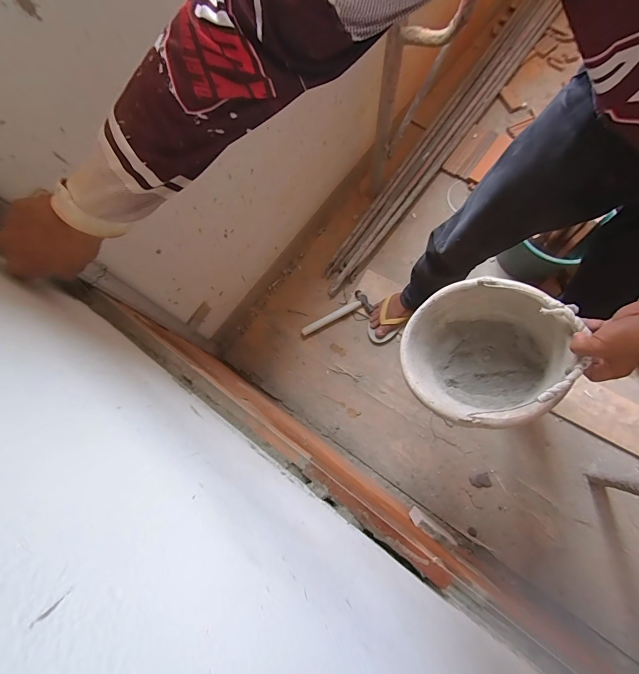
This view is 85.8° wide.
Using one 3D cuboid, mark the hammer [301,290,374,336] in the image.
[{"bbox_3d":[0.056,-0.065,1.166,0.251,0.032,0.091,-29,76,-6],"label":"hammer"}]

